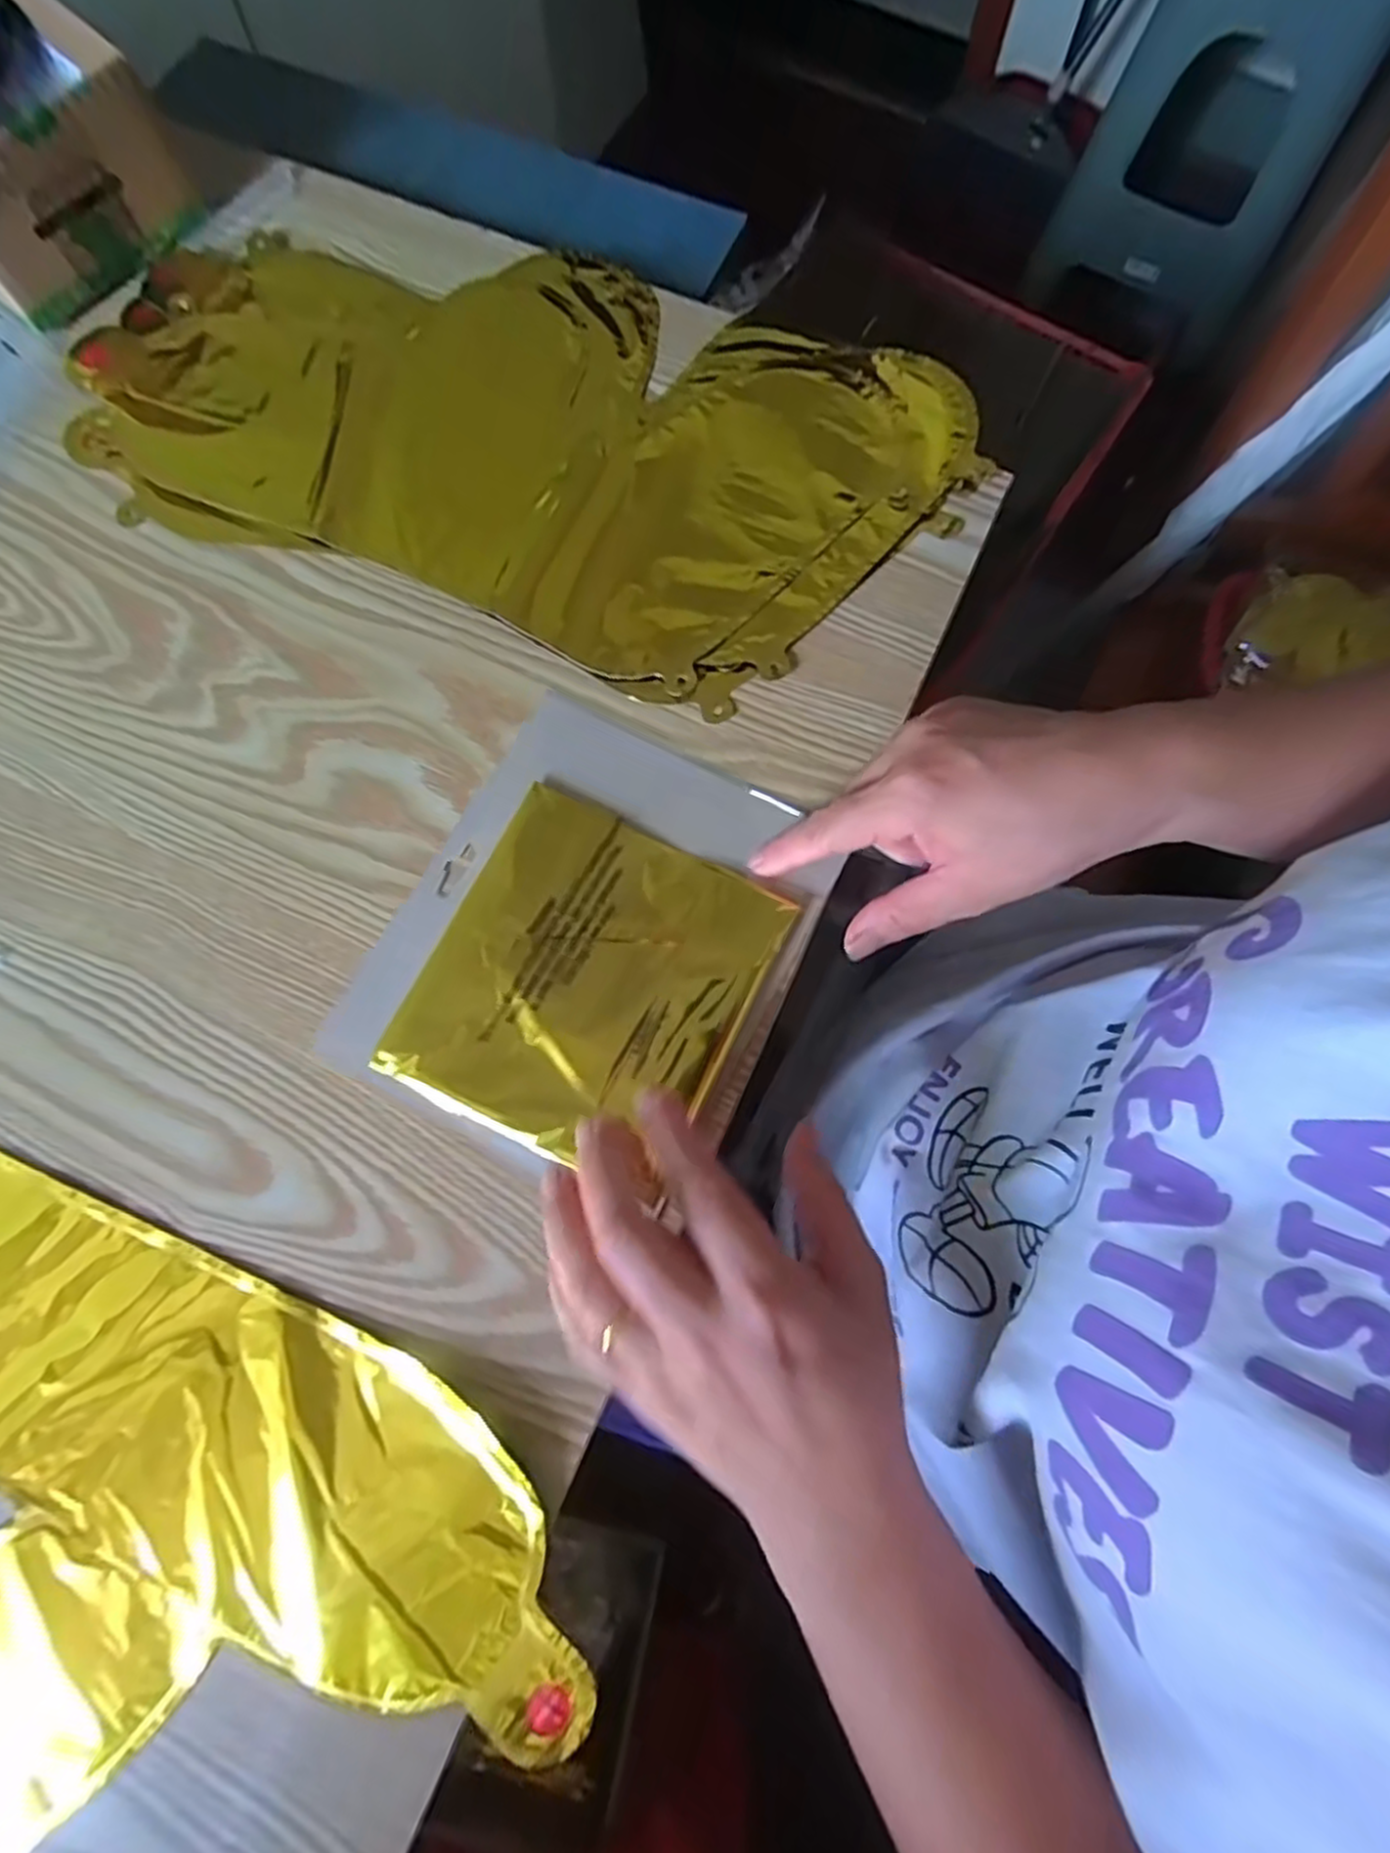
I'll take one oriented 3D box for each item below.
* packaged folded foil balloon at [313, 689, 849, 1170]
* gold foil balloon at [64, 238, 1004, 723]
[{"bbox_3d":[-0.043,0.004,0.324,0.166,0.012,0.188,26,78,7],"label":"packaged folded foil balloon"},{"bbox_3d":[-0.096,-0.262,0.388,0.447,0.007,0.227,21,77,6],"label":"gold foil balloon"}]

